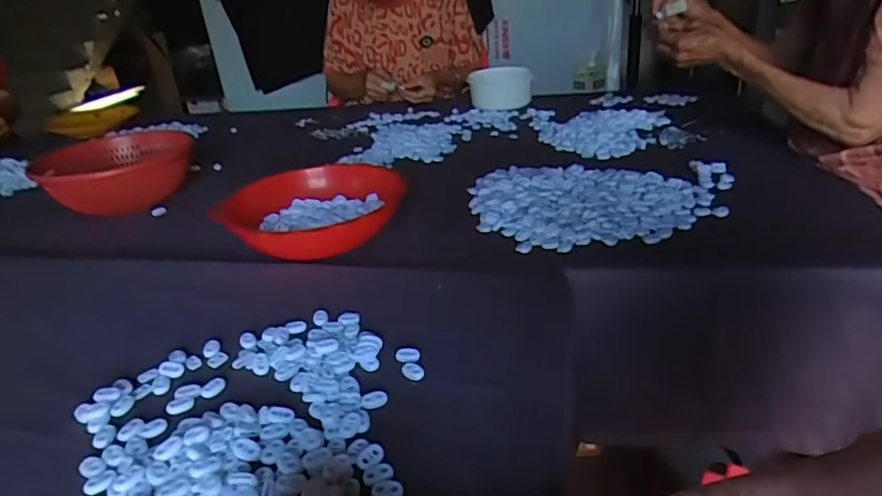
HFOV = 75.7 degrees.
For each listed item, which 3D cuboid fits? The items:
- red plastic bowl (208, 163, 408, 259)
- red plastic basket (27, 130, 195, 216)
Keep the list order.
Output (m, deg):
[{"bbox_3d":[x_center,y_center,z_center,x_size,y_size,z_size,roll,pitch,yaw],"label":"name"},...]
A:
[{"bbox_3d":[-0.172,-0.043,0.762,0.232,0.064,0.203,-5,27,-1],"label":"red plastic bowl"},{"bbox_3d":[-0.557,-0.129,0.980,0.250,0.086,0.228,-15,29,-19],"label":"red plastic basket"}]

